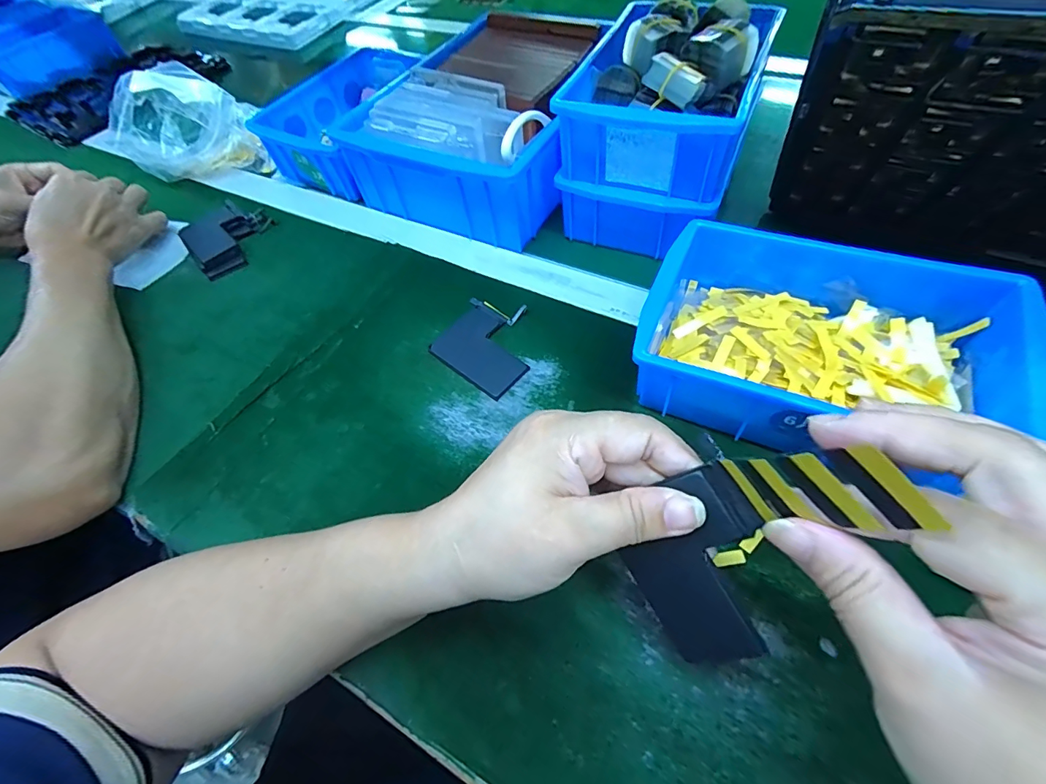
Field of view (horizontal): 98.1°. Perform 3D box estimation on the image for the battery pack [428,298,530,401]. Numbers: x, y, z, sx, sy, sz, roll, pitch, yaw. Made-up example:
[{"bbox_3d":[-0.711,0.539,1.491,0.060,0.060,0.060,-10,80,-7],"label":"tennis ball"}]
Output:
[{"bbox_3d":[-0.025,-0.039,0.361,0.080,0.006,0.072,34,67,25],"label":"battery pack"}]

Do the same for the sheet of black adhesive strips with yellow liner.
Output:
[{"bbox_3d":[0.086,0.029,0.135,0.030,0.052,0.004,48,66,-6],"label":"sheet of black adhesive strips with yellow liner"}]

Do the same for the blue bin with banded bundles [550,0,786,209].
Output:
[{"bbox_3d":[0.116,-0.242,0.364,0.131,0.075,0.183,17,61,17],"label":"blue bin with banded bundles"}]

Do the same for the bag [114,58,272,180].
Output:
[{"bbox_3d":[-0.386,-0.300,0.511,0.154,0.086,0.127,-35,60,-17],"label":"bag"}]

